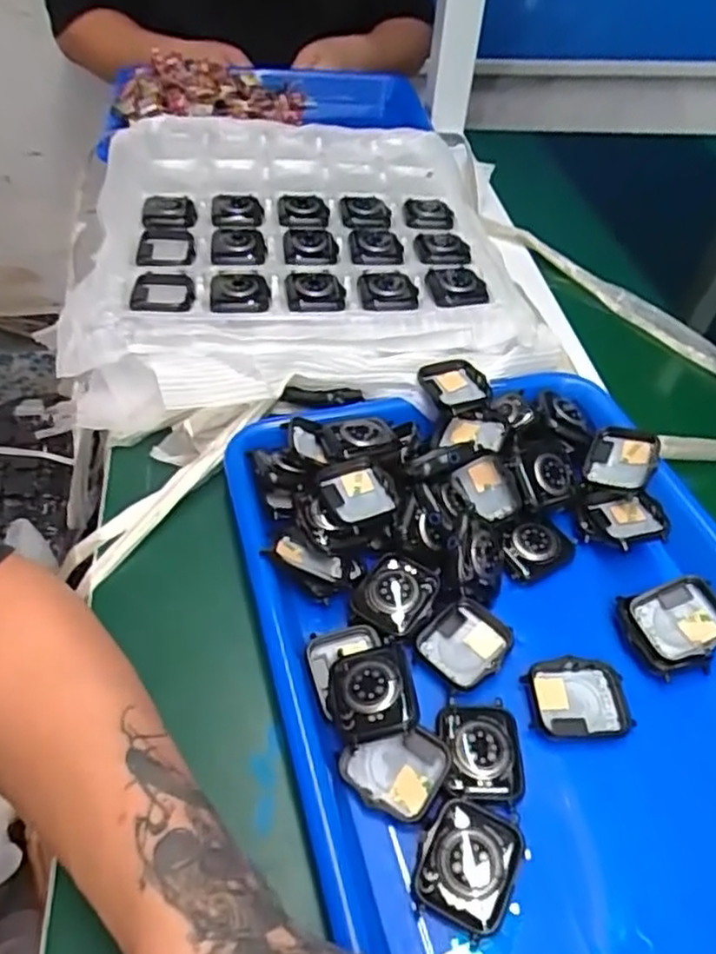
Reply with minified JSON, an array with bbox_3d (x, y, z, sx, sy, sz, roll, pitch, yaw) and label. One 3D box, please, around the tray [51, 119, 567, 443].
[{"bbox_3d":[-0.049,-0.190,0.549,0.329,0.053,0.360,-6,48,-9],"label":"tray"}]

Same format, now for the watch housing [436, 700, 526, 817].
[{"bbox_3d":[0.055,0.122,0.308,0.036,0.009,0.045,1,48,-3],"label":"watch housing"}]

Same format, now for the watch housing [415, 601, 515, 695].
[{"bbox_3d":[0.054,0.084,0.345,0.045,0.010,0.036,-31,56,-28],"label":"watch housing"}]

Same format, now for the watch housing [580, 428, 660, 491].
[{"bbox_3d":[0.158,-0.010,0.417,0.040,0.010,0.041,9,68,27],"label":"watch housing"}]

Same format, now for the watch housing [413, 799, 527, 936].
[{"bbox_3d":[0.044,0.155,0.275,0.037,0.014,0.042,20,49,14],"label":"watch housing"}]

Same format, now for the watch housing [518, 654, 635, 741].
[{"bbox_3d":[0.104,0.106,0.327,0.046,0.011,0.037,0,48,-4],"label":"watch housing"}]

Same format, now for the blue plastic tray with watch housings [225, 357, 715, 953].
[{"bbox_3d":[0.081,0.075,0.343,0.247,0.049,0.334,-11,50,-14],"label":"blue plastic tray with watch housings"}]

